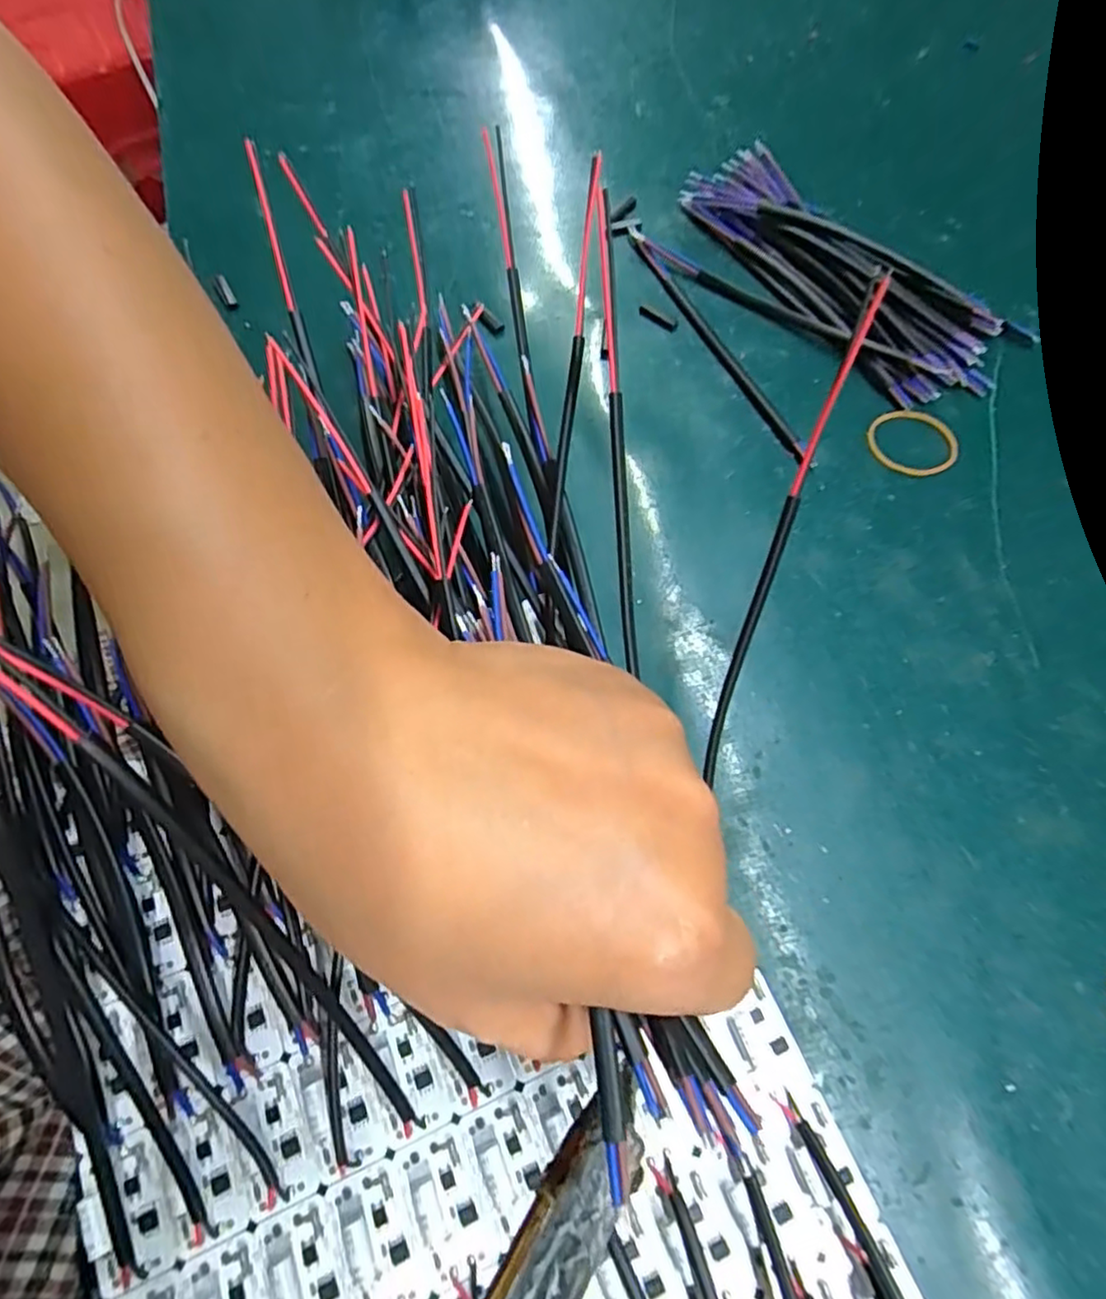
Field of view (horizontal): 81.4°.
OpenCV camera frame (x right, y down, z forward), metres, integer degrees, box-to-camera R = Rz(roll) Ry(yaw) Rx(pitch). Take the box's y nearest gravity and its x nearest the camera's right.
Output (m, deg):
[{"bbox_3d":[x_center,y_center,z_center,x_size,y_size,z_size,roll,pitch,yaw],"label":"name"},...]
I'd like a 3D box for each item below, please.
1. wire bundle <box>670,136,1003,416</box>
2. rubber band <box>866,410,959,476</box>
[{"bbox_3d":[0.122,-0.163,0.282,0.063,0.014,0.151,-43,76,-14],"label":"wire bundle"},{"bbox_3d":[0.146,-0.084,0.259,0.036,0.004,0.030,-4,71,-2],"label":"rubber band"}]

